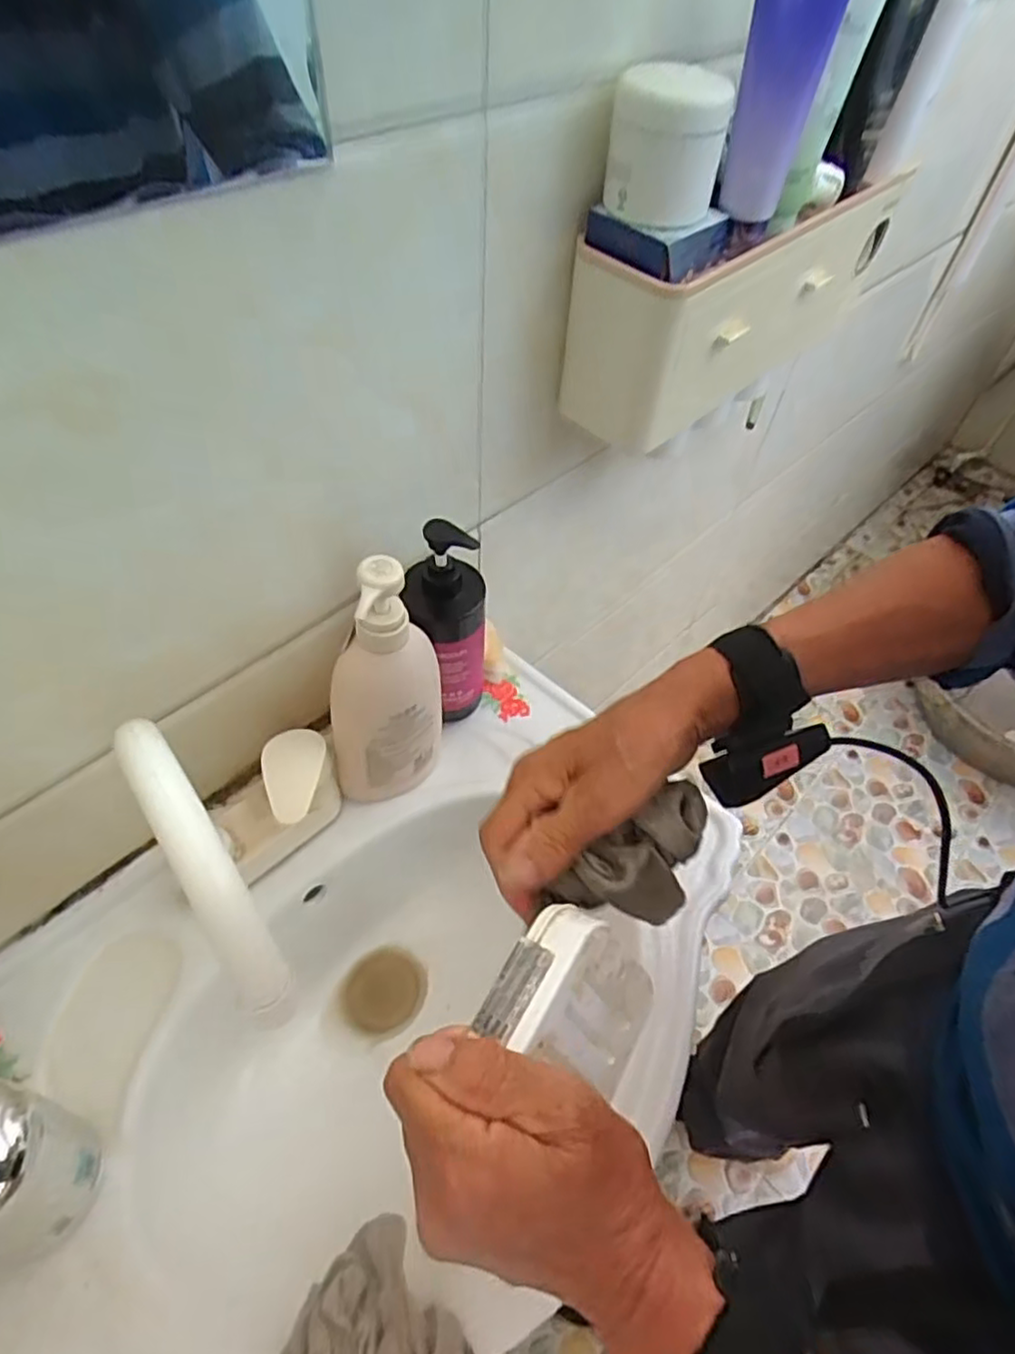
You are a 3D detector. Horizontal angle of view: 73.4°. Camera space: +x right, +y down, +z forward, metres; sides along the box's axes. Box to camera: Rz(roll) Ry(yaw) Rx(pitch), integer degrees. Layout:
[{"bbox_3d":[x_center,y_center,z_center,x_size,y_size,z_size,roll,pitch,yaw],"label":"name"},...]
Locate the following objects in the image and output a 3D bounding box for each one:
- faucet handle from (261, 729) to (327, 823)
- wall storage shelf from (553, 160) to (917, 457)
[{"bbox_3d":[-0.160,0.071,0.512,0.044,0.010,0.077,-7,53,-9],"label":"faucet handle"},{"bbox_3d":[0.196,-0.322,0.583,0.355,0.128,0.083,-35,62,-26],"label":"wall storage shelf"}]

